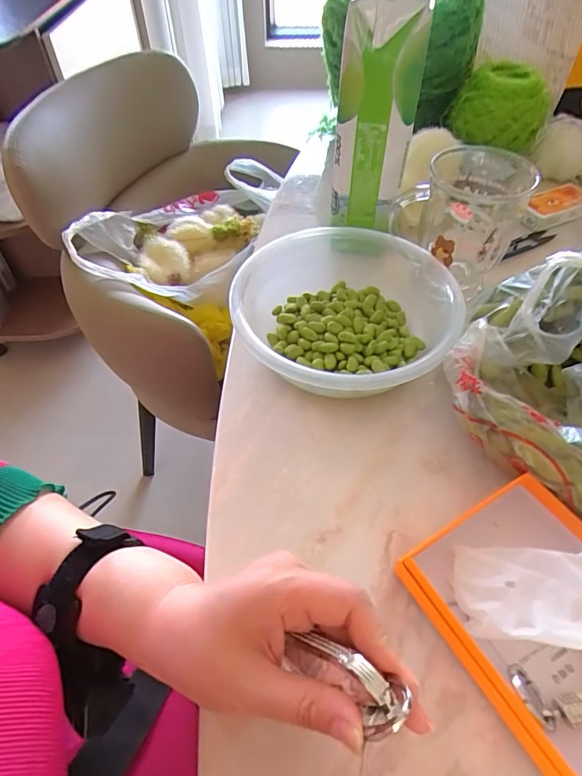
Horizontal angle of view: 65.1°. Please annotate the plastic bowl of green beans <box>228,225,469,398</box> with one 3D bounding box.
[{"bbox_3d":[0.060,-0.067,0.411,0.209,0.069,0.193,-1,52,1],"label":"plastic bowl of green beans"}]

